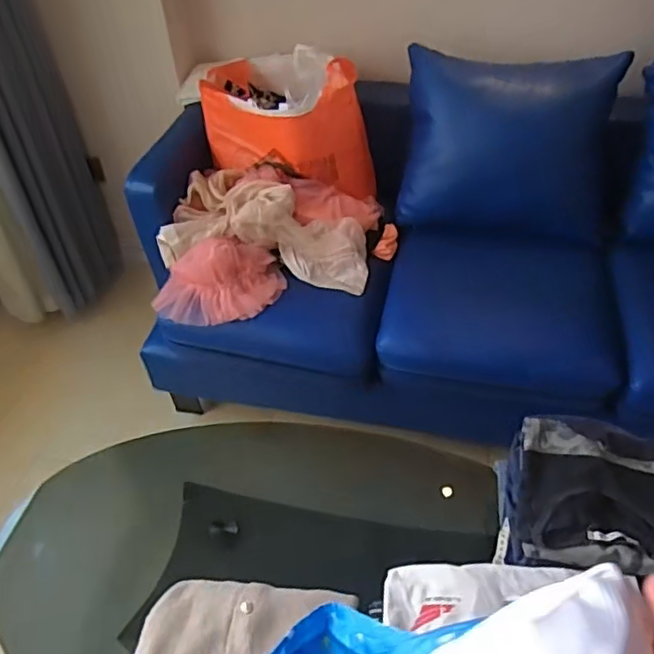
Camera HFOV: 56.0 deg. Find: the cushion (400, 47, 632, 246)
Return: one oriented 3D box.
[{"bbox_3d":[0.458,-0.461,1.574,0.520,0.436,0.150,11,17,12],"label":"cushion"}]

